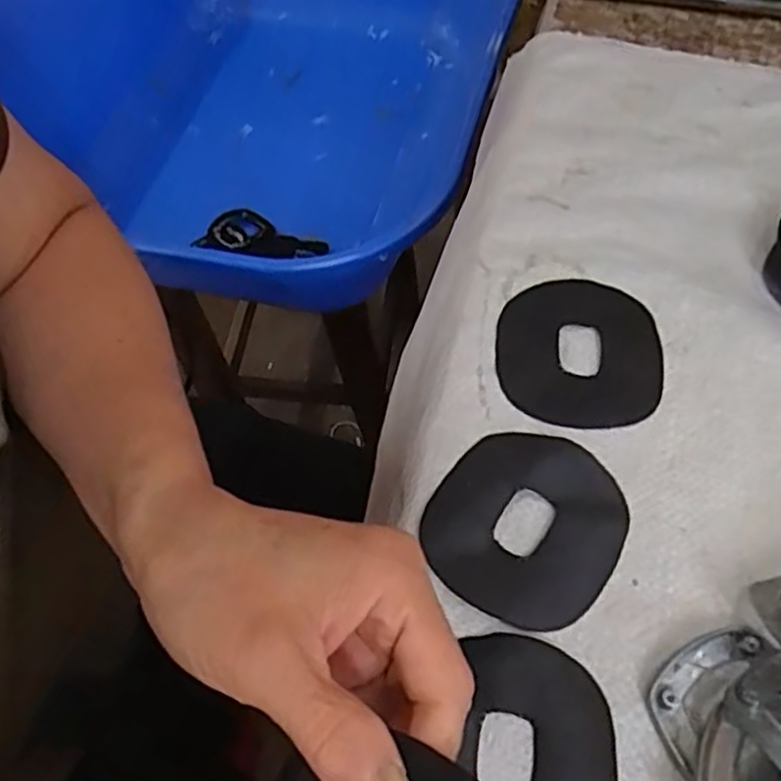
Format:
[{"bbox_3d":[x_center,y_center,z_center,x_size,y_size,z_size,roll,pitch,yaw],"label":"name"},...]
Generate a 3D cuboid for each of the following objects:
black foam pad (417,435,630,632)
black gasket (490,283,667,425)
[{"bbox_3d":[0.056,0.055,0.304,0.075,0.005,0.080,28,64,19],"label":"black foam pad"},{"bbox_3d":[0.090,-0.018,0.349,0.076,0.005,0.079,1,58,4],"label":"black gasket"}]

